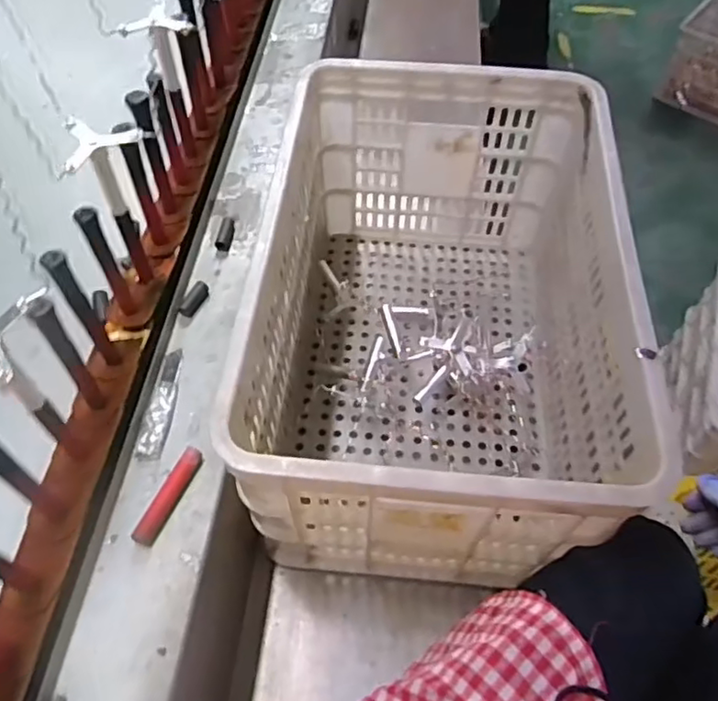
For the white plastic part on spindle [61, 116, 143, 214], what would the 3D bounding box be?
[{"bbox_3d":[-0.226,-0.162,0.564,0.062,0.078,0.058,7,54,5],"label":"white plastic part on spindle"}]

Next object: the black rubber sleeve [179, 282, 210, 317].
[{"bbox_3d":[-0.181,-0.057,0.678,0.015,0.010,0.044,17,58,13],"label":"black rubber sleeve"}]

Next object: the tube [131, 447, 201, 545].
[{"bbox_3d":[-0.169,0.128,0.547,0.017,0.016,0.090,23,57,15],"label":"tube"}]

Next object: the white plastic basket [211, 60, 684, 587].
[{"bbox_3d":[0.085,-0.042,0.709,0.343,0.295,0.529,4,54,2],"label":"white plastic basket"}]

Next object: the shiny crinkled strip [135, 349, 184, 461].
[{"bbox_3d":[-0.192,0.048,0.605,0.024,0.006,0.122,3,54,1],"label":"shiny crinkled strip"}]

